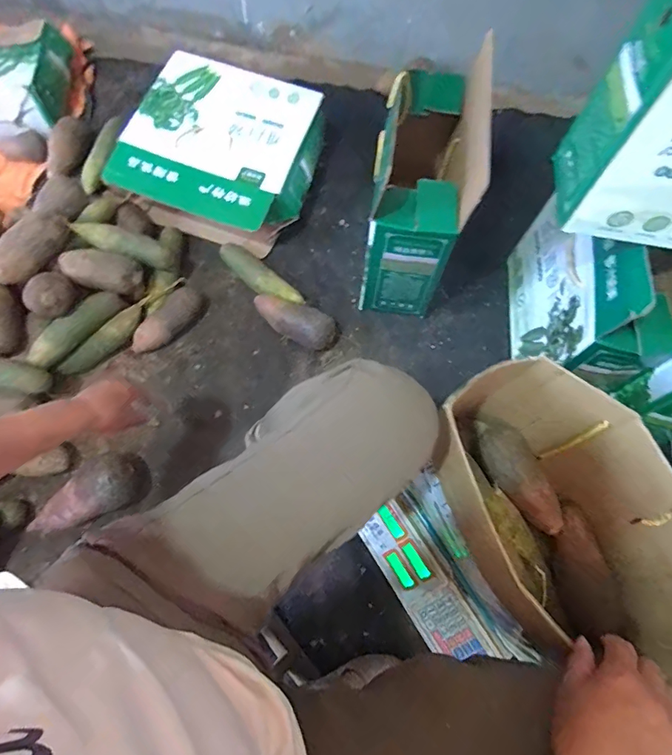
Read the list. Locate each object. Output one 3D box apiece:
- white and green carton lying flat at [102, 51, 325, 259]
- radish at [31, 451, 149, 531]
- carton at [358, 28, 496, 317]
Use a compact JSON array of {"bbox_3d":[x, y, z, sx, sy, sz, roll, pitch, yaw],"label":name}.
[{"bbox_3d":[-0.242,-0.478,0.952,0.378,0.146,0.324,18,68,4],"label":"white and green carton lying flat"},{"bbox_3d":[-0.408,0.201,0.739,0.185,0.079,0.090,-36,74,-16],"label":"radish"},{"bbox_3d":[0.160,-0.345,0.849,0.139,0.321,0.354,14,68,2],"label":"carton"}]

